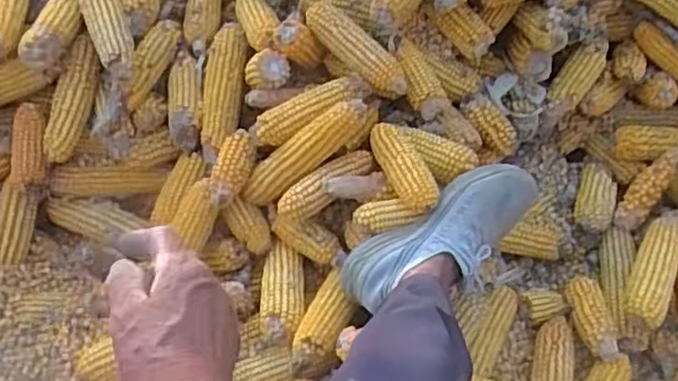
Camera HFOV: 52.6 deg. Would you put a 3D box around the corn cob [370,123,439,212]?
[{"bbox_3d":[0.070,-0.028,0.753,0.043,0.040,0.118,-21,63,-22],"label":"corn cob"}]

